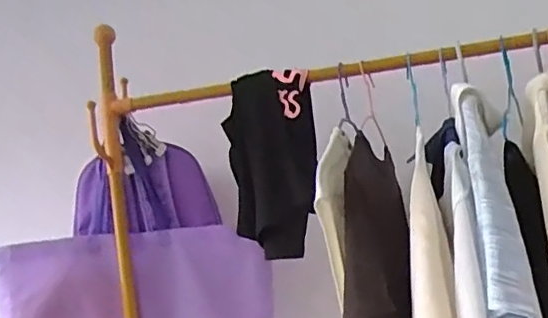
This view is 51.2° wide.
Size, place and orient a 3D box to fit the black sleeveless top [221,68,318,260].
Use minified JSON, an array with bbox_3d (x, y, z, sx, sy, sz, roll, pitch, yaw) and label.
[{"bbox_3d":[0.001,0.002,0.889,0.138,0.280,0.041,-8,-9,5],"label":"black sleeveless top"}]

